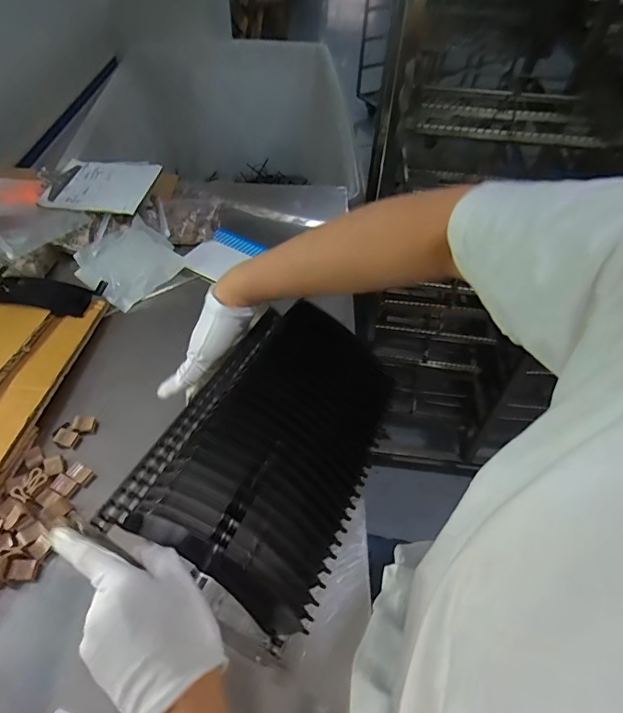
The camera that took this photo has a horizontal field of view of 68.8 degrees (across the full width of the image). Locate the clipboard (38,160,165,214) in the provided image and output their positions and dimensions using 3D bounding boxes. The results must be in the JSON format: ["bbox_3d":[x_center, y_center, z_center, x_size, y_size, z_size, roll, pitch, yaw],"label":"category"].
[{"bbox_3d":[-0.426,-0.343,0.901,0.220,0.018,0.154,9,59,6],"label":"clipboard"}]

